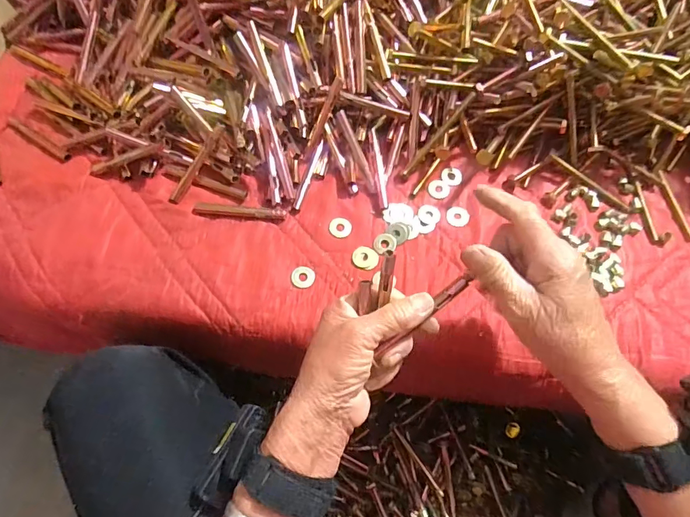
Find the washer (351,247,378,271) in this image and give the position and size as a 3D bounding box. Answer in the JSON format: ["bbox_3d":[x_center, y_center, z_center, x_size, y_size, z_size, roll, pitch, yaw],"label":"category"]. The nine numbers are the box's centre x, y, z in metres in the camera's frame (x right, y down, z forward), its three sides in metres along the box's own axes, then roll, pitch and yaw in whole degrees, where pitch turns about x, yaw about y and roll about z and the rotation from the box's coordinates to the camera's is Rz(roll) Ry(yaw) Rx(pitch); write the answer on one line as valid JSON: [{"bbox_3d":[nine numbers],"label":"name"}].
[{"bbox_3d":[0.020,0.000,0.423,0.024,0.004,0.022,10,67,3],"label":"washer"}]

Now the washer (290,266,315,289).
[{"bbox_3d":[-0.040,0.017,0.414,0.022,0.004,0.022,1,67,-1],"label":"washer"}]

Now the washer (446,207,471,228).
[{"bbox_3d":[0.114,-0.043,0.444,0.022,0.004,0.022,10,67,3],"label":"washer"}]

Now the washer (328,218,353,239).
[{"bbox_3d":[-0.004,-0.031,0.436,0.022,0.004,0.022,8,67,2],"label":"washer"}]

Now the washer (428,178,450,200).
[{"bbox_3d":[0.098,-0.074,0.458,0.022,0.004,0.025,22,68,8],"label":"washer"}]

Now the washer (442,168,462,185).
[{"bbox_3d":[0.113,-0.088,0.465,0.020,0.004,0.024,25,69,9],"label":"washer"}]

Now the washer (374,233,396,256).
[{"bbox_3d":[0.039,-0.015,0.429,0.022,0.004,0.021,1,67,-1],"label":"washer"}]

